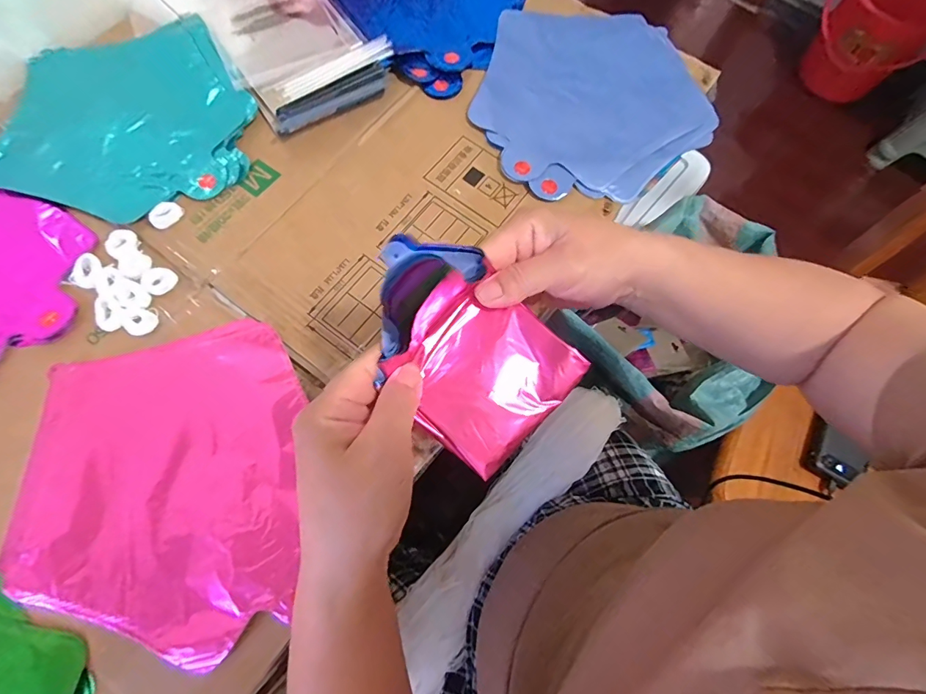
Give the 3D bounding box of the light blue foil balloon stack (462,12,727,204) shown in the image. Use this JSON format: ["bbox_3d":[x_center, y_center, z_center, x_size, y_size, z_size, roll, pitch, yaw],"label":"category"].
[{"bbox_3d":[0.128,-0.260,0.461,0.235,0.024,0.227,-25,73,-8],"label":"light blue foil balloon stack"}]

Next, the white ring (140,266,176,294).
[{"bbox_3d":[-0.262,-0.058,0.381,0.026,0.005,0.025,0,71,0],"label":"white ring"}]

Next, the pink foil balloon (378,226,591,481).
[{"bbox_3d":[-0.001,0.000,0.256,0.128,0.021,0.090,44,84,-8],"label":"pink foil balloon"}]

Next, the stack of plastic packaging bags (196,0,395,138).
[{"bbox_3d":[-0.204,-0.349,0.475,0.142,0.020,0.291,-37,75,-12],"label":"stack of plastic packaging bags"}]

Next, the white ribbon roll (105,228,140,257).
[{"bbox_3d":[-0.304,-0.094,0.394,0.025,0.004,0.026,-35,74,-11],"label":"white ribbon roll"}]

